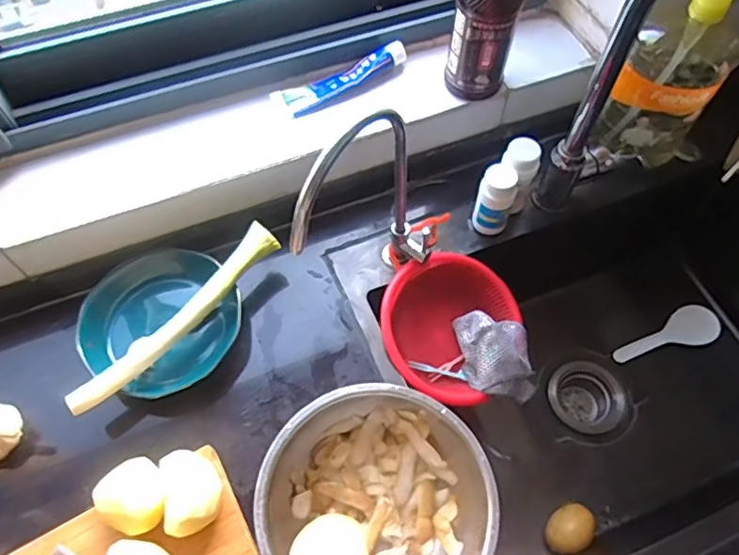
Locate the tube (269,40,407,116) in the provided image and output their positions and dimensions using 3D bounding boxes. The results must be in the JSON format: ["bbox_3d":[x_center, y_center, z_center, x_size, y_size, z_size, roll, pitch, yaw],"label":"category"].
[{"bbox_3d":[-0.035,-0.242,0.711,0.166,0.031,0.038,-31,66,-16],"label":"tube"}]

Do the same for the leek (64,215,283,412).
[{"bbox_3d":[-0.199,0.040,0.616,0.031,0.028,0.260,39,68,18],"label":"leek"}]

